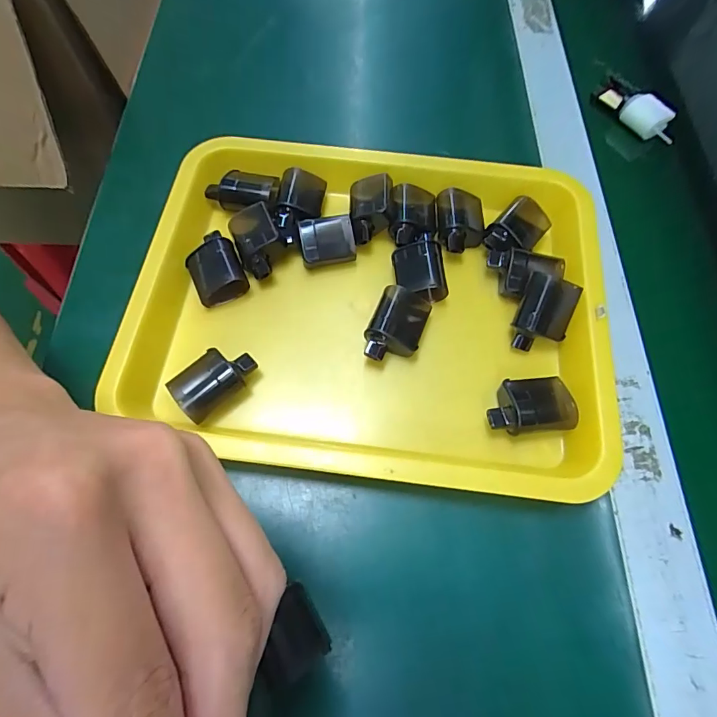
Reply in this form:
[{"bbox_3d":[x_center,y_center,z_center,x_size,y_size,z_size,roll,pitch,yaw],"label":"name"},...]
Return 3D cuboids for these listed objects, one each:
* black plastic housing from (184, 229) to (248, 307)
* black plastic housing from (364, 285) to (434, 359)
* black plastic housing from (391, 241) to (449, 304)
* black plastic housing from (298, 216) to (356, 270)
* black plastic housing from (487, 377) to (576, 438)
[{"bbox_3d":[-0.108,-0.067,0.333,0.039,0.022,0.048,-23,69,-10],"label":"black plastic housing"},{"bbox_3d":[0.028,-0.023,0.320,0.038,0.026,0.058,18,68,7],"label":"black plastic housing"},{"bbox_3d":[0.047,-0.064,0.336,0.038,0.026,0.043,-2,67,-1],"label":"black plastic housing"},{"bbox_3d":[-0.024,-0.091,0.348,0.042,0.021,0.034,-8,67,-4],"label":"black plastic housing"},{"bbox_3d":[0.115,0.033,0.300,0.057,0.020,0.037,-6,67,-3],"label":"black plastic housing"}]

